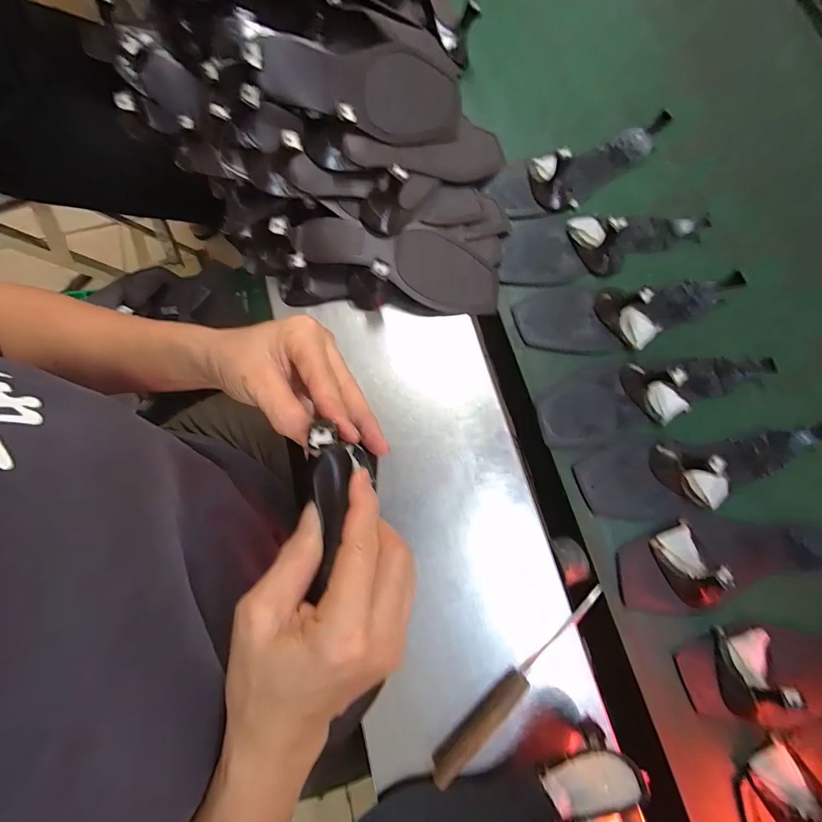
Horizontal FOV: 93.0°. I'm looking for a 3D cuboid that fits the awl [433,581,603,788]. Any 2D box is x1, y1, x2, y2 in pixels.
[{"bbox_3d":[0.091,0.220,0.319,0.195,0.017,0.016,-42,81,-10],"label":"awl"}]

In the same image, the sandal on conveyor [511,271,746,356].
[{"bbox_3d":[0.231,-0.106,0.406,0.234,0.045,0.083,-5,77,-2],"label":"sandal on conveyor"}]

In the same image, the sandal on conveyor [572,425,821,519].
[{"bbox_3d":[0.279,0.053,0.365,0.237,0.044,0.078,-8,77,-3],"label":"sandal on conveyor"}]

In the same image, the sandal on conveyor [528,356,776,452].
[{"bbox_3d":[0.245,-0.027,0.384,0.239,0.046,0.080,-19,77,-5],"label":"sandal on conveyor"}]

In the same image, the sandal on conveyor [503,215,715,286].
[{"bbox_3d":[0.215,-0.190,0.421,0.231,0.046,0.083,-3,77,-2],"label":"sandal on conveyor"}]

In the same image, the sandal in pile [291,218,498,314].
[{"bbox_3d":[-0.014,-0.149,0.400,0.212,0.061,0.083,2,77,0],"label":"sandal in pile"}]

